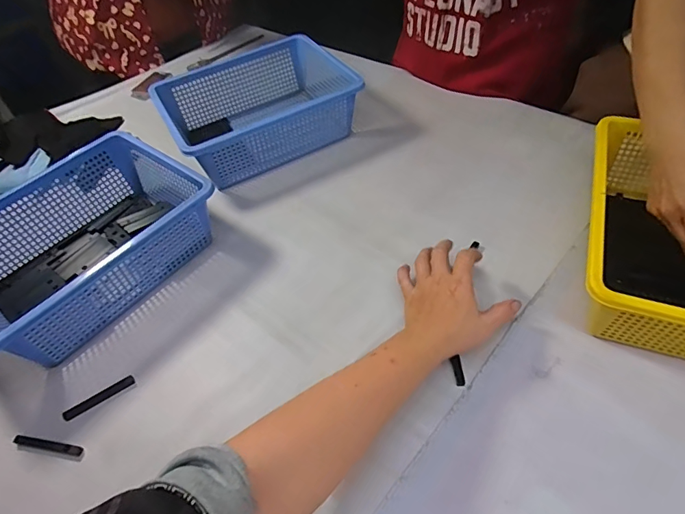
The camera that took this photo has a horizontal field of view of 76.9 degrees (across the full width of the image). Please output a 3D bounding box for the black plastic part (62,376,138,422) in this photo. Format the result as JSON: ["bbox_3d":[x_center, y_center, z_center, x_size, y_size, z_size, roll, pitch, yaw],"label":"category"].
[{"bbox_3d":[-0.268,0.155,0.475,0.077,0.006,0.010,-30,53,-17],"label":"black plastic part"}]

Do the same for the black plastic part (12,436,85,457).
[{"bbox_3d":[-0.304,0.195,0.446,0.077,0.010,0.008,6,50,11],"label":"black plastic part"}]

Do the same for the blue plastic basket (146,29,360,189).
[{"bbox_3d":[-0.138,-0.267,0.761,0.337,0.093,0.260,-27,53,-15],"label":"blue plastic basket"}]

